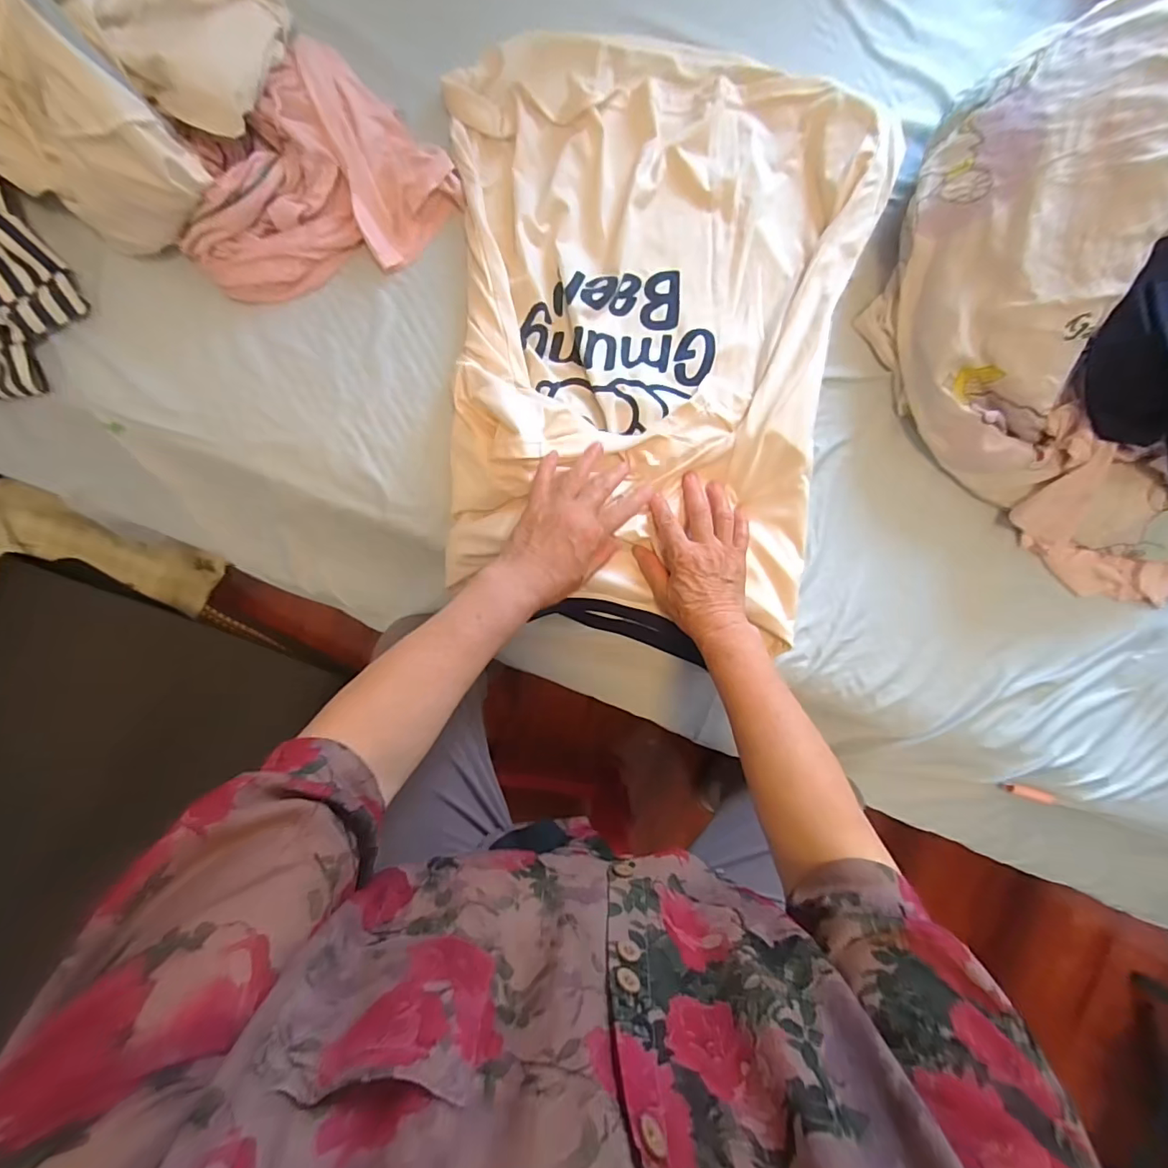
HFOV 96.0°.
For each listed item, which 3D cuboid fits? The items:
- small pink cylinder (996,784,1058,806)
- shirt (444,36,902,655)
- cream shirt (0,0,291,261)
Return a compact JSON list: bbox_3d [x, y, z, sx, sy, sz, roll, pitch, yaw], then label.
[{"bbox_3d":[0.525,0.249,0.624,0.077,0.015,0.016,15,91,-4],"label":"small pink cylinder"},{"bbox_3d":[0.062,-0.252,0.515,0.394,0.051,0.539,10,89,-5],"label":"shirt"},{"bbox_3d":[-0.388,-0.428,0.418,0.244,0.139,0.240,0,92,-4],"label":"cream shirt"}]

